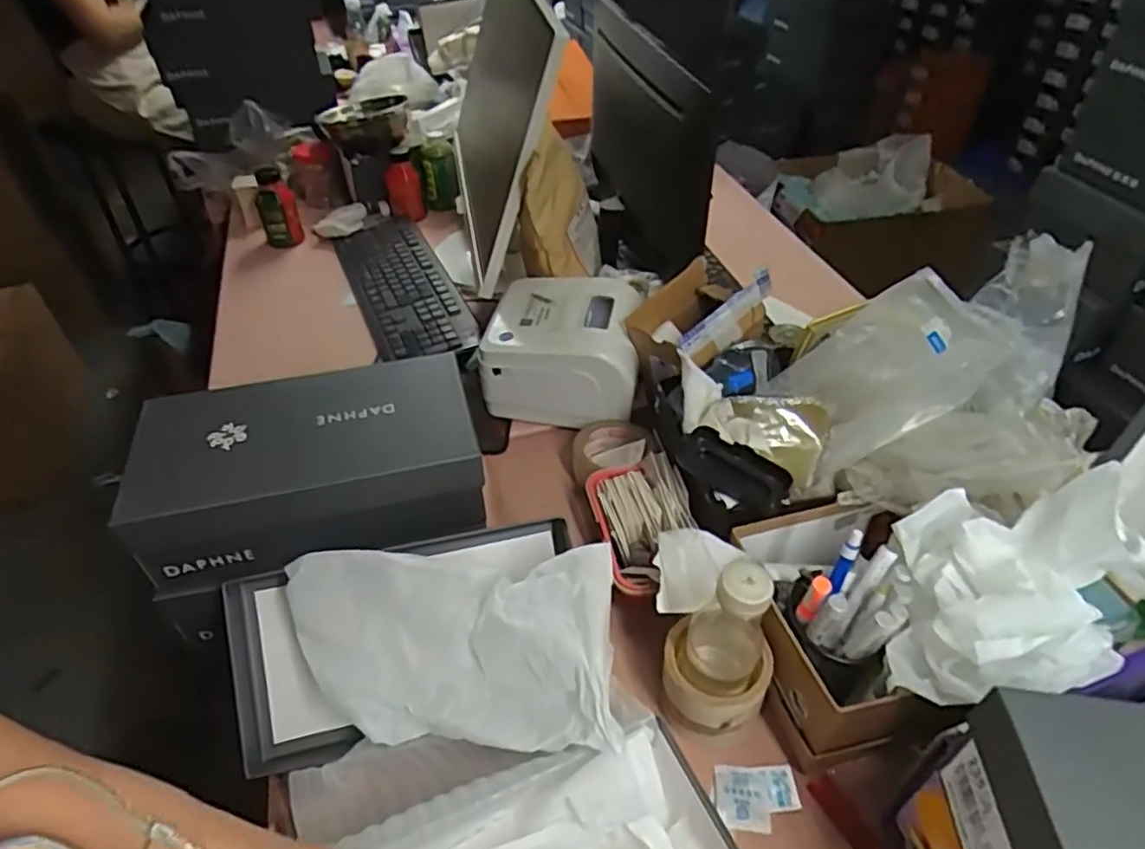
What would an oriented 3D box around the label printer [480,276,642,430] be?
[{"bbox_3d":[-0.008,-0.100,0.900,0.191,0.122,0.162,7,44,9],"label":"label printer"}]

